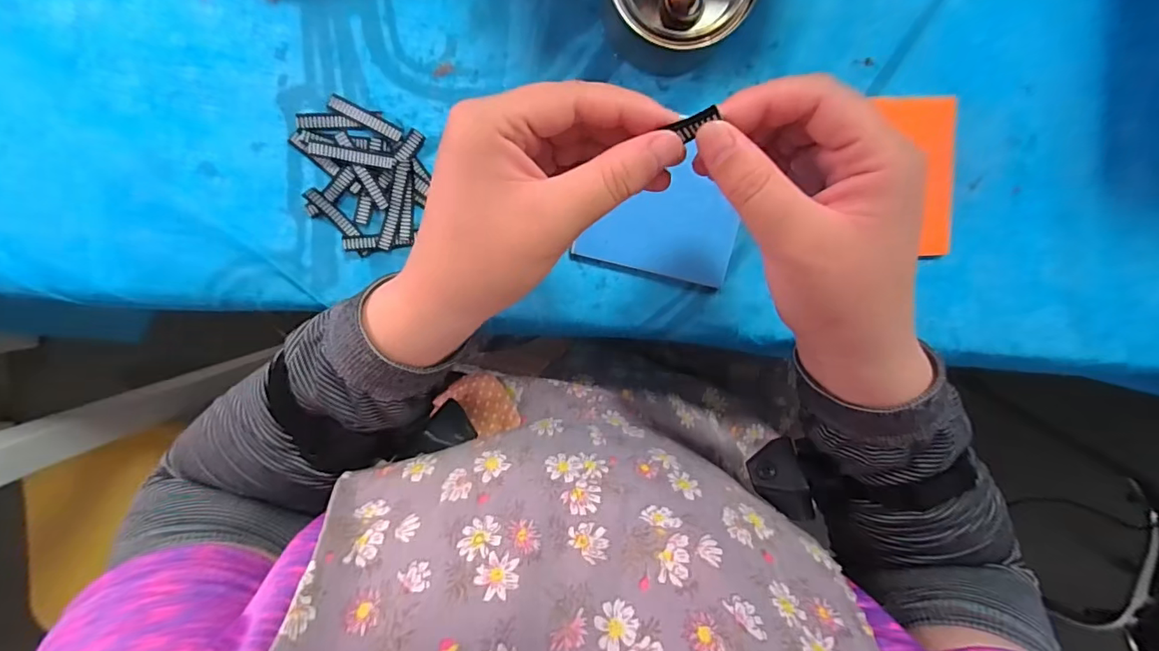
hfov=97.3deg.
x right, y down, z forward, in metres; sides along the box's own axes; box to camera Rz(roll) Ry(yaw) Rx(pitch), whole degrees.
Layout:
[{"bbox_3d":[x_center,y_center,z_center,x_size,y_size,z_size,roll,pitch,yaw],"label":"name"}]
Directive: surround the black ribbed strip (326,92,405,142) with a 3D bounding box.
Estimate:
[{"bbox_3d":[-0.132,-0.128,0.314,0.048,0.004,0.009,26,94,-4],"label":"black ribbed strip"}]

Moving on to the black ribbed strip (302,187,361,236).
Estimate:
[{"bbox_3d":[-0.154,-0.070,0.319,0.009,0.006,0.037,-42,112,2],"label":"black ribbed strip"}]

